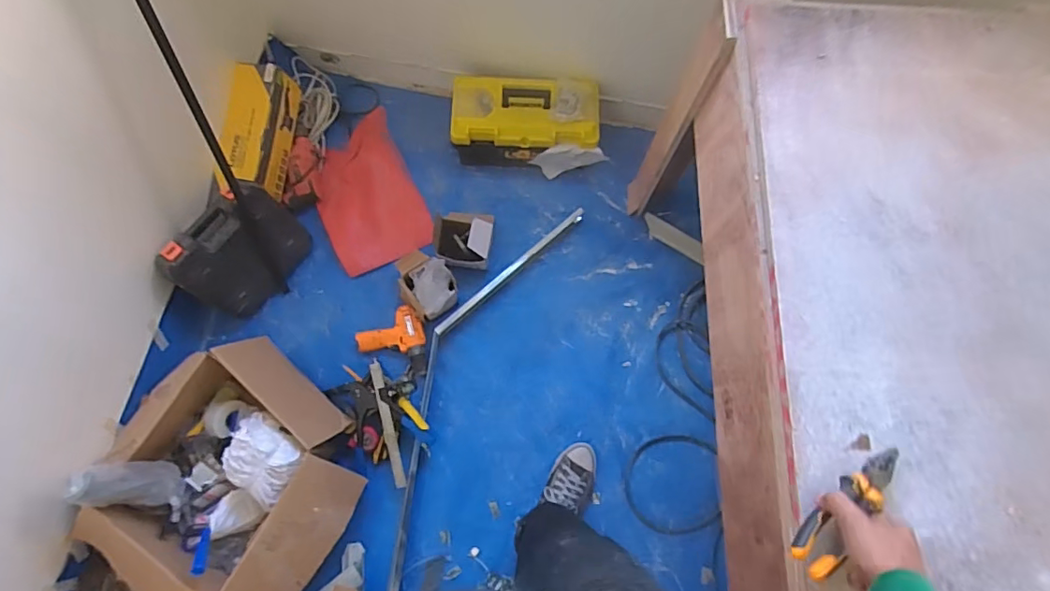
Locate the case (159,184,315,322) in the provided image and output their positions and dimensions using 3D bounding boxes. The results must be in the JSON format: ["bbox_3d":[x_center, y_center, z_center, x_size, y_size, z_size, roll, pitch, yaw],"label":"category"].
[{"bbox_3d":[-0.719,-0.111,1.329,0.095,0.292,0.304,27,73,33],"label":"case"}]

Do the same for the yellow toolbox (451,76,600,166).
[{"bbox_3d":[0.001,-0.484,1.485,0.397,0.197,0.194,3,74,-1],"label":"yellow toolbox"}]

